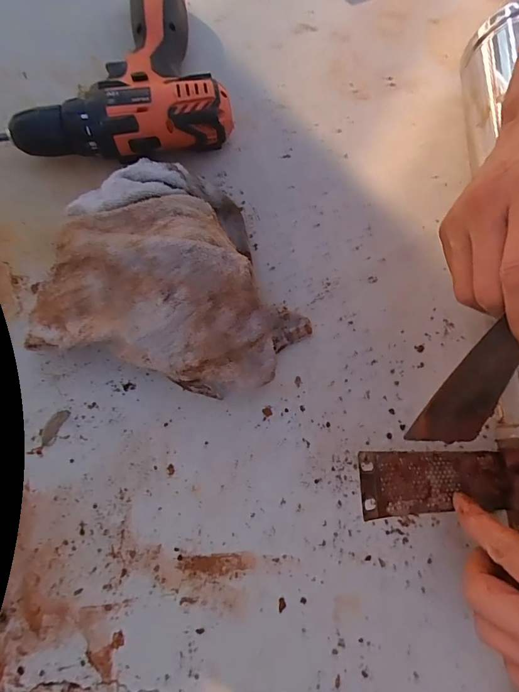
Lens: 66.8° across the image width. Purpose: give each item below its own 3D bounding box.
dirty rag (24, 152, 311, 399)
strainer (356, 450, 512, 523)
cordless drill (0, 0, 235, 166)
[{"bbox_3d":[-0.063,-0.062,0.313,0.213,0.060,0.176,14,76,3],"label":"dirty rag"},{"bbox_3d":[0.117,0.091,0.263,0.120,0.012,0.040,4,75,-20],"label":"strainer"},{"bbox_3d":[-0.145,-0.259,0.364,0.217,0.053,0.199,-10,76,-3],"label":"cordless drill"}]

